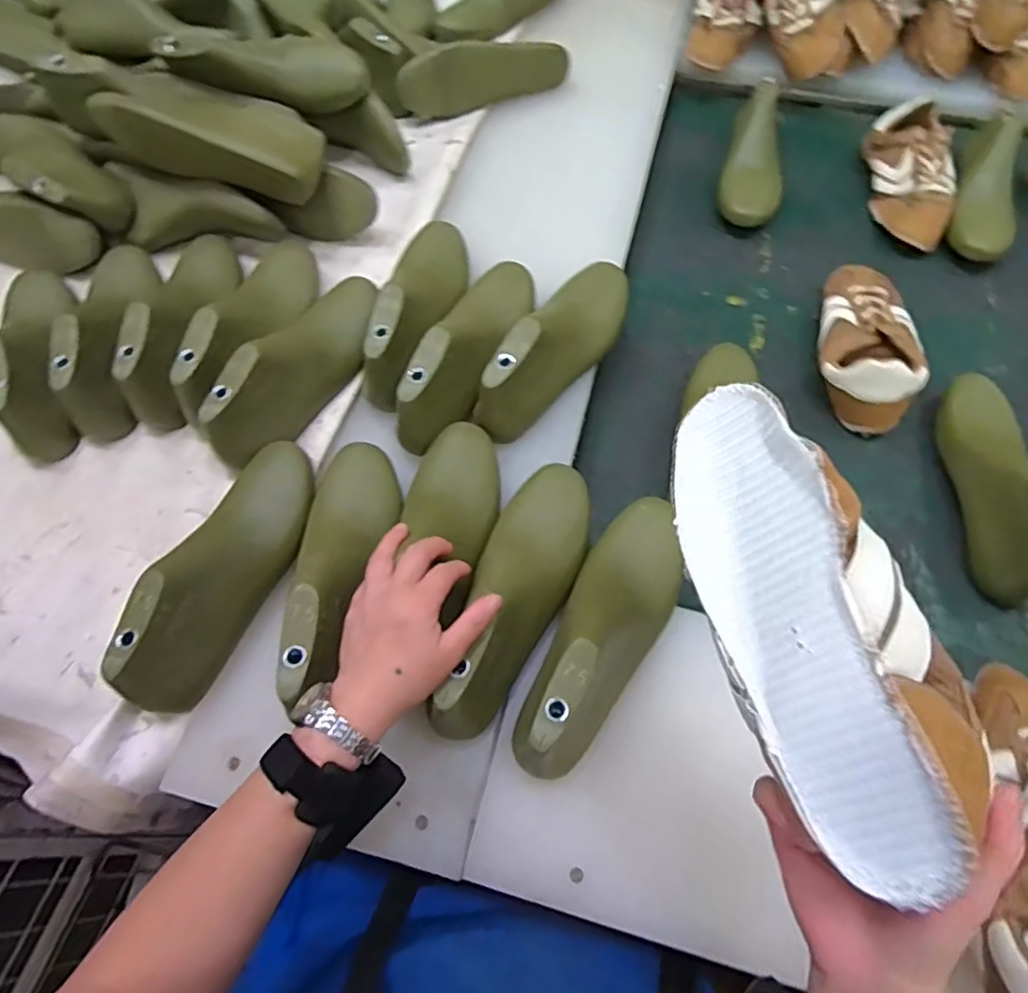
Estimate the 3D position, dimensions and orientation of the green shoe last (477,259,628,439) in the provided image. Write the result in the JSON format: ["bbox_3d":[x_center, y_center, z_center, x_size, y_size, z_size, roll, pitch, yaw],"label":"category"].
[{"bbox_3d":[0.045,-0.159,0.635,0.074,0.081,0.246,27,66,15],"label":"green shoe last"}]

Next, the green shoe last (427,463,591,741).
[{"bbox_3d":[0.001,0.079,0.520,0.076,0.083,0.236,19,59,10],"label":"green shoe last"}]

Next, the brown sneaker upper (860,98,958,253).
[{"bbox_3d":[0.520,-0.416,0.828,0.093,0.058,0.221,1,76,1],"label":"brown sneaker upper"}]

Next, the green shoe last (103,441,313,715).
[{"bbox_3d":[-0.235,0.052,0.529,0.069,0.084,0.240,13,63,8],"label":"green shoe last"}]

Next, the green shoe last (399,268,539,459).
[{"bbox_3d":[-0.039,-0.152,0.627,0.066,0.066,0.246,18,64,11],"label":"green shoe last"}]

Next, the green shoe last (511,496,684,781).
[{"bbox_3d":[0.078,0.100,0.503,0.081,0.093,0.248,23,65,13],"label":"green shoe last"}]

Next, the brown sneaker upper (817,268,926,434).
[{"bbox_3d":[0.391,-0.185,0.706,0.090,0.072,0.225,13,63,8],"label":"brown sneaker upper"}]

